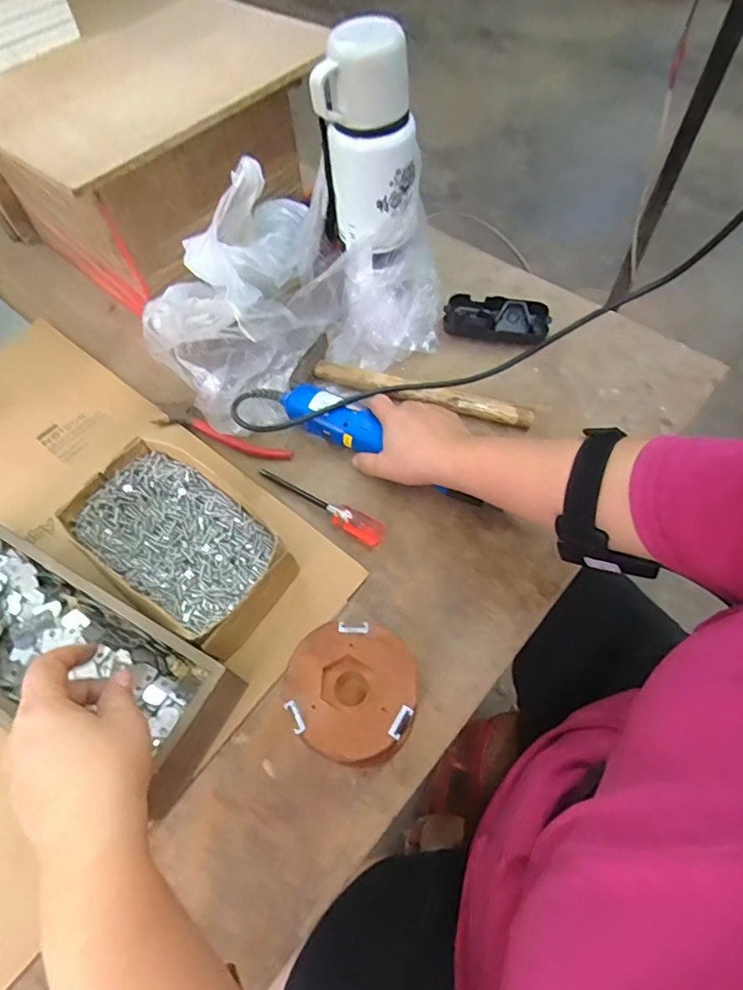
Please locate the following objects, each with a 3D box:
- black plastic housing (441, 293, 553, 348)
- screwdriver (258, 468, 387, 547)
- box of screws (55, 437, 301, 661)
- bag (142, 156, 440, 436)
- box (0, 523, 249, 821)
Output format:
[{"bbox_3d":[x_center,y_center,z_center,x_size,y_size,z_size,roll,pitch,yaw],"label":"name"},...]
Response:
[{"bbox_3d":[0.136,-0.193,0.561,0.108,0.020,0.050,14,61,9],"label":"black plastic housing"},{"bbox_3d":[-0.047,0.002,0.469,0.136,0.025,0.023,34,66,18],"label":"screwdriver"},{"bbox_3d":[-0.152,0.041,0.425,0.187,0.057,0.103,32,66,17],"label":"box of screws"},{"bbox_3d":[-0.078,-0.206,0.518,0.281,0.150,0.171,-30,64,-15],"label":"bag"},{"bbox_3d":[-0.234,0.112,0.383,0.288,0.070,0.098,26,64,15],"label":"box"}]

